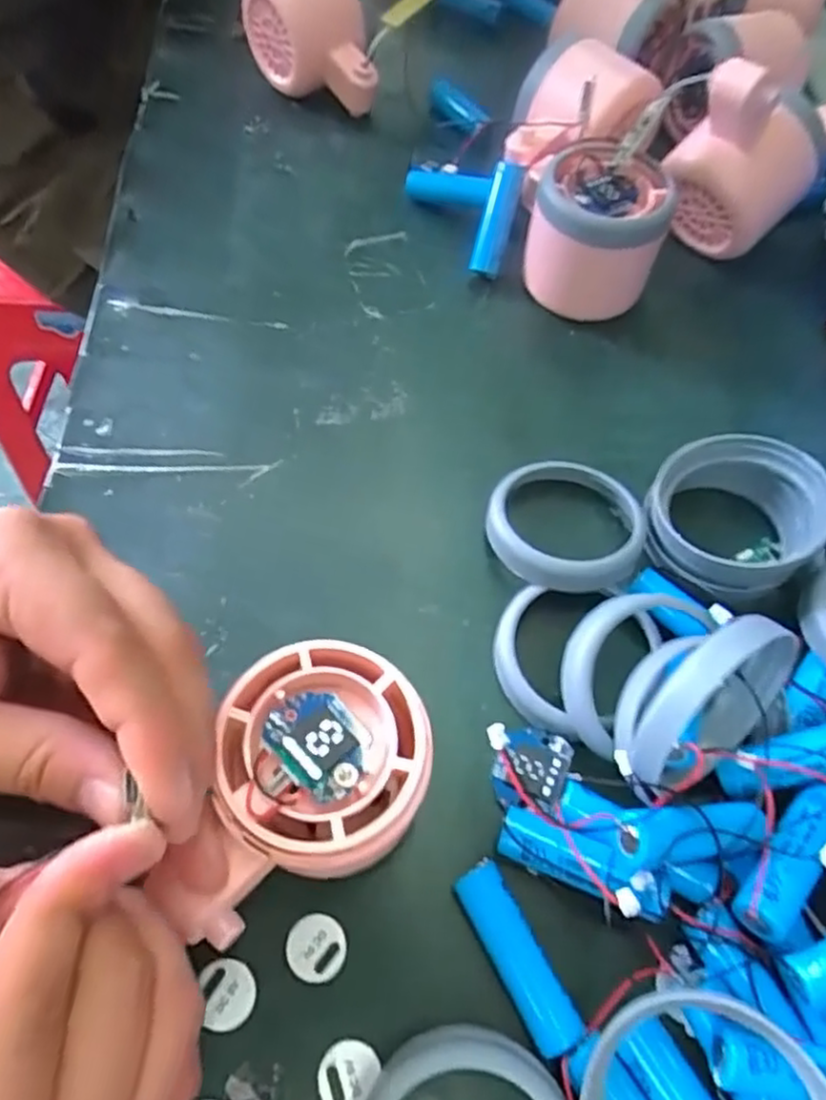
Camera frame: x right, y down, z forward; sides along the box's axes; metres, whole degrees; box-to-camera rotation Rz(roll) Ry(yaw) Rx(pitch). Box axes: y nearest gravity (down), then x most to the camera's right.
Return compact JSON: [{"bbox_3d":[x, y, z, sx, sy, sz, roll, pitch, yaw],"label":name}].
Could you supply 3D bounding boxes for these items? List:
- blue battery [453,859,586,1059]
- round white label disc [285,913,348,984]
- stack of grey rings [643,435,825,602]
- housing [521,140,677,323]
[{"bbox_3d":[0.029,0.115,0.199,0.013,0.013,0.049,-24,64,-15],"label":"blue battery"},{"bbox_3d":[-0.028,0.114,0.201,0.017,0.004,0.017,1,61,-2],"label":"round white label disc"},{"bbox_3d":[0.117,-0.013,0.260,0.059,0.030,0.058,39,66,18],"label":"stack of grey rings"},{"bbox_3d":[0.079,-0.141,0.318,0.060,0.053,0.059,10,61,3],"label":"housing"}]

